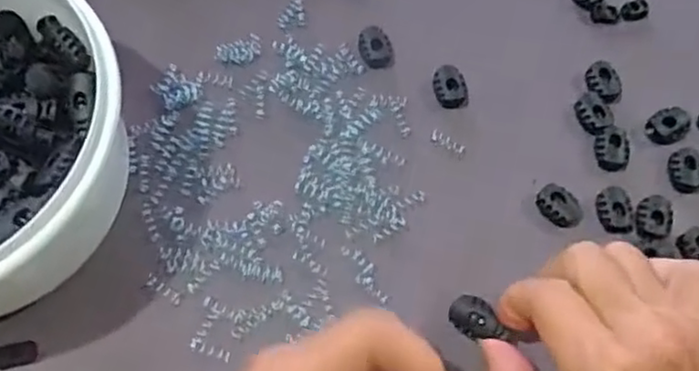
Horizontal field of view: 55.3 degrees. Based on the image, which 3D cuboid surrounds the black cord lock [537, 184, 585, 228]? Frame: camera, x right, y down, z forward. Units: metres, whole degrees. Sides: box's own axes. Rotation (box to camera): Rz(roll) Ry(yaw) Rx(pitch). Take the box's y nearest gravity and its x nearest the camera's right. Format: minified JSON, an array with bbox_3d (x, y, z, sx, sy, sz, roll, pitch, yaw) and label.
[{"bbox_3d":[0.105,0.010,0.332,0.024,0.004,0.019,38,70,12],"label":"black cord lock"}]

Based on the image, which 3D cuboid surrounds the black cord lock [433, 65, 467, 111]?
[{"bbox_3d":[0.054,-0.054,0.358,0.017,0.008,0.026,-10,68,-7],"label":"black cord lock"}]

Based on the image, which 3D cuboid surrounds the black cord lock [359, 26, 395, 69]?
[{"bbox_3d":[0.015,-0.076,0.364,0.018,0.009,0.025,-12,68,-8],"label":"black cord lock"}]

